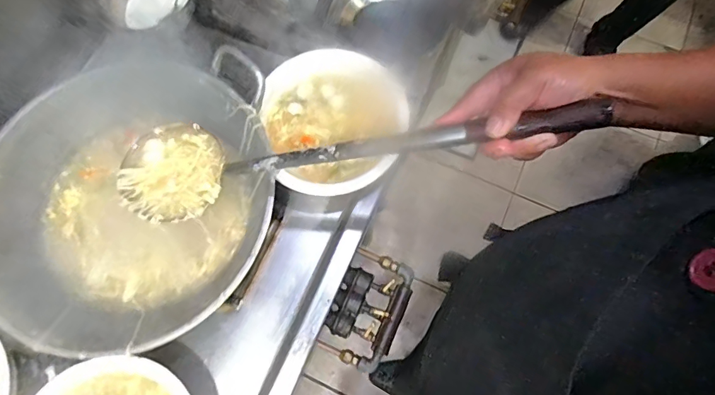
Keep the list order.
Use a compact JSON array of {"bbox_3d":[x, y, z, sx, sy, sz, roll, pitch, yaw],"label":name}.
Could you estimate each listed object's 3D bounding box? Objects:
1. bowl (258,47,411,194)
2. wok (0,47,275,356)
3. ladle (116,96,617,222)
[{"bbox_3d":[-0.038,-0.112,0.667,0.214,0.086,0.233,0,72,0],"label":"bowl"},{"bbox_3d":[-0.311,0.005,0.590,0.388,0.115,0.372,-6,72,-1],"label":"wok"},{"bbox_3d":[-0.049,-0.041,0.446,0.522,0.055,0.126,-3,70,26],"label":"ladle"}]

